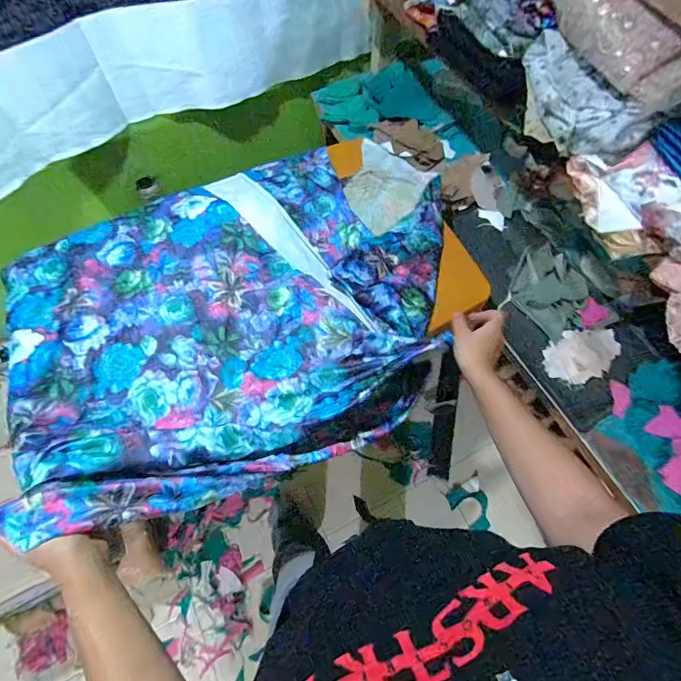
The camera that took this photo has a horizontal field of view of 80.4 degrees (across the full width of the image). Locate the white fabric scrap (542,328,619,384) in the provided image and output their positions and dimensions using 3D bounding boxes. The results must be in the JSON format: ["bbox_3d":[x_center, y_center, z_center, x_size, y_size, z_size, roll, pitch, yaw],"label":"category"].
[{"bbox_3d":[0.473,0.027,0.783,0.168,0.009,0.096,-18,68,-11],"label":"white fabric scrap"}]

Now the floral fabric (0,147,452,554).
[{"bbox_3d":[-0.145,-0.089,0.630,0.698,0.181,0.549,-23,69,-13],"label":"floral fabric"}]

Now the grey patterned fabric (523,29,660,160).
[{"bbox_3d":[0.345,-0.353,0.589,0.063,0.087,0.211,-21,69,-12],"label":"grey patterned fabric"}]

